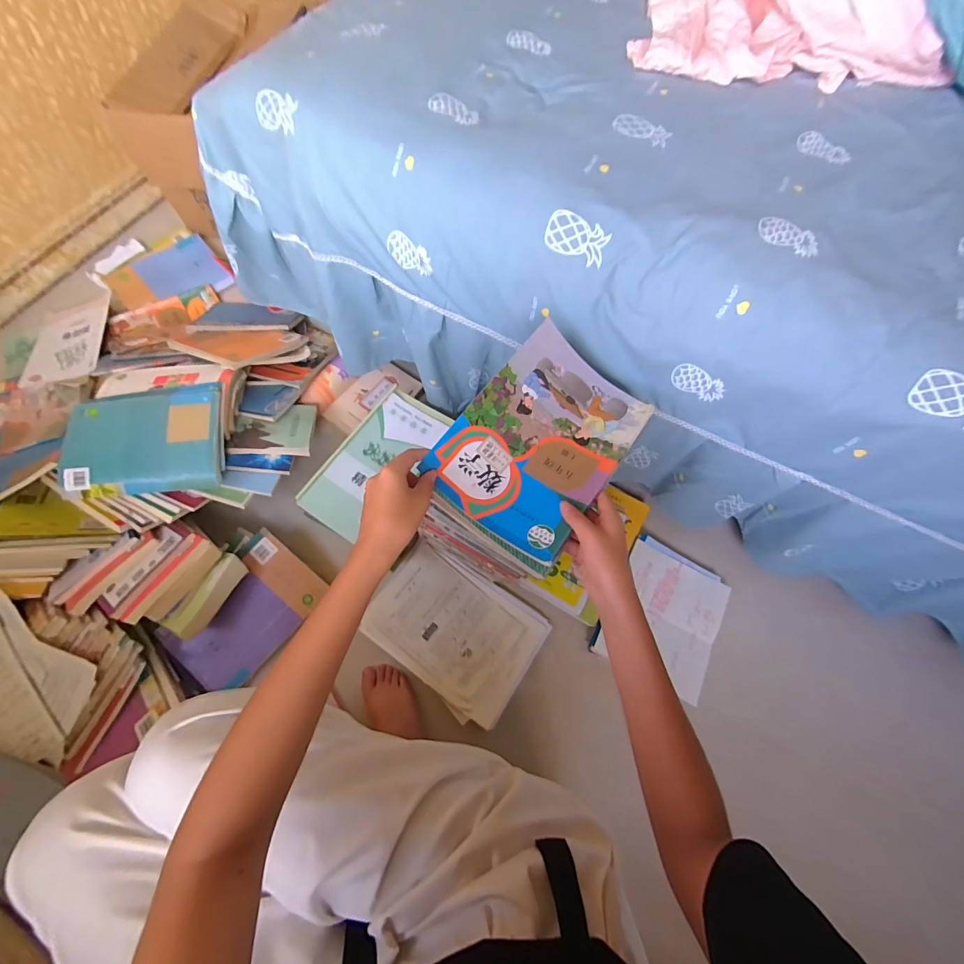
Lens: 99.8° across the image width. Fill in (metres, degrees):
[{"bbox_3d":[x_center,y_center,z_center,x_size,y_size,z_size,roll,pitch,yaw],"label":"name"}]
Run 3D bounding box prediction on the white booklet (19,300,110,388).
[{"bbox_3d":[-1.004,-0.343,0.988,0.181,0.018,0.251,-14,65,-1],"label":"white booklet"}]

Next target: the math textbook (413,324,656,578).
[{"bbox_3d":[0.070,-0.050,0.487,0.180,0.034,0.267,37,72,1],"label":"math textbook"}]

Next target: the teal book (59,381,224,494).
[{"bbox_3d":[-0.613,-0.079,0.739,0.267,0.034,0.200,-7,78,-3],"label":"teal book"}]

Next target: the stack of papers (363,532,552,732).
[{"bbox_3d":[-0.053,0.273,0.775,0.306,0.029,0.224,34,73,11],"label":"stack of papers"}]

